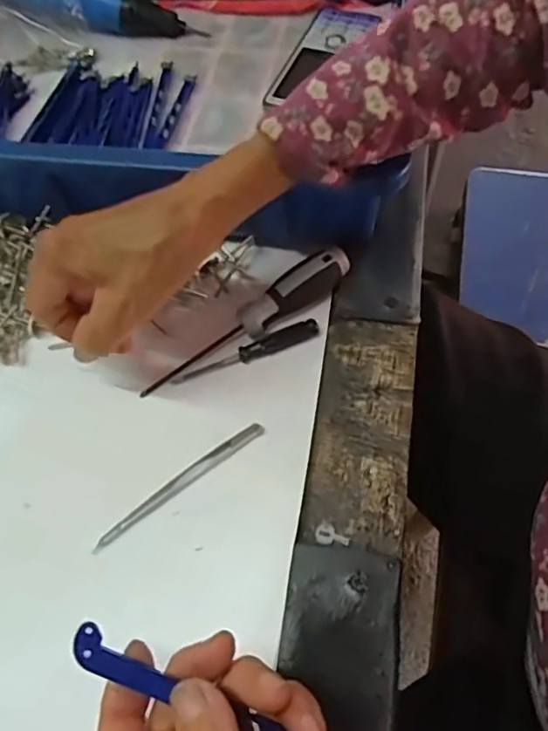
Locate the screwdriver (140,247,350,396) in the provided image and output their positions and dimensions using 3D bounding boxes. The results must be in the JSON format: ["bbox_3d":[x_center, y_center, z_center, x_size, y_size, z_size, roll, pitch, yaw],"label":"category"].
[{"bbox_3d":[-0.015,-0.025,0.349,0.143,0.025,0.021,-34,64,-14],"label":"screwdriver"}]

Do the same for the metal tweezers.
[{"bbox_3d":[-0.050,0.065,0.314,0.105,0.008,0.010,-33,64,-14],"label":"metal tweezers"}]

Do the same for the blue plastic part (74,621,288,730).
[{"bbox_3d":[-0.014,0.123,0.208,0.124,0.010,0.012,26,64,-6],"label":"blue plastic part"}]

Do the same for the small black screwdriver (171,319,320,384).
[{"bbox_3d":[-0.016,-0.008,0.349,0.093,0.009,0.009,-20,62,-7],"label":"small black screwdriver"}]

